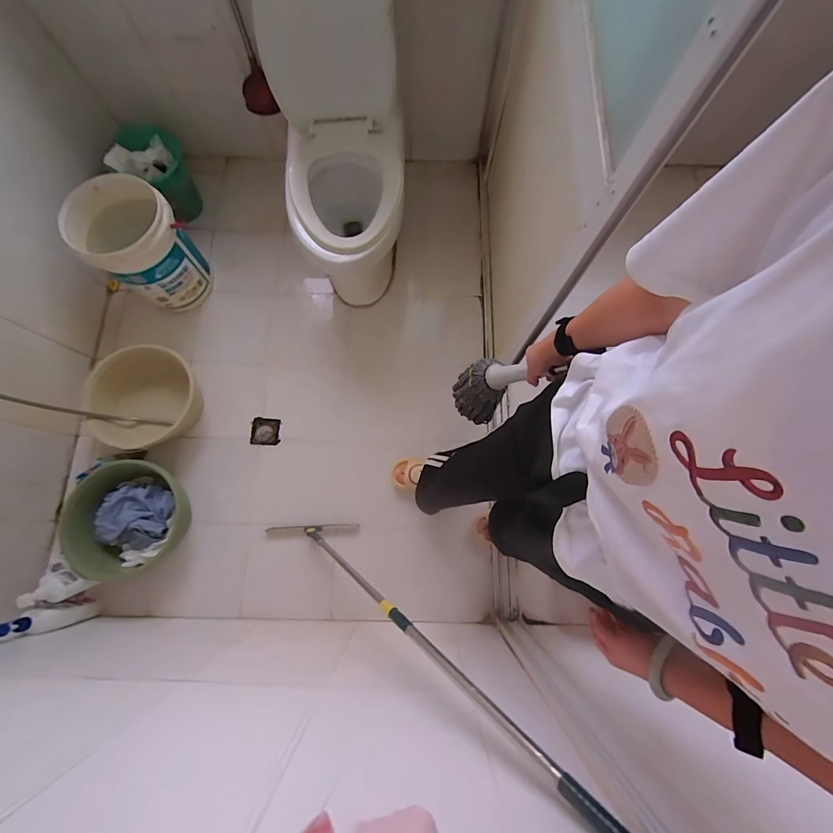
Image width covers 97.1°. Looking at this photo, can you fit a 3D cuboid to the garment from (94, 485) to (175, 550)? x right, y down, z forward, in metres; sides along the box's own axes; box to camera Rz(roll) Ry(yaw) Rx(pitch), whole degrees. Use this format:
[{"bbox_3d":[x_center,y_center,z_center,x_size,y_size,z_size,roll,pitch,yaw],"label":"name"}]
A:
[{"bbox_3d":[-0.918,0.327,1.206,0.203,0.061,0.200,0,77,0],"label":"garment"}]

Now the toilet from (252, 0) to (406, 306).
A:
[{"bbox_3d":[-0.216,-0.725,1.105,0.345,0.834,0.551,-5,77,-1],"label":"toilet"}]

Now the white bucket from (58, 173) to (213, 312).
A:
[{"bbox_3d":[-0.947,-0.588,1.314,0.273,0.373,0.308,42,81,9],"label":"white bucket"}]

